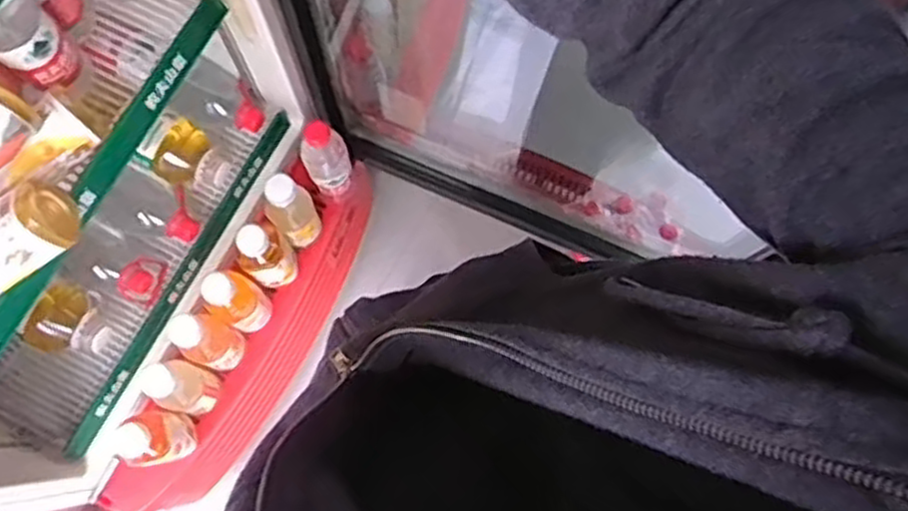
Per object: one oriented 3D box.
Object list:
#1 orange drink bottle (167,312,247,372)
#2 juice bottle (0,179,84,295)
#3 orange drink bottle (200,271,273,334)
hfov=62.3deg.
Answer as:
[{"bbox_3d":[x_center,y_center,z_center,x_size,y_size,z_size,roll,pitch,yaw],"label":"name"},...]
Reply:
[{"bbox_3d":[-0.324,0.113,0.990,0.056,0.163,0.062,17,76,3],"label":"orange drink bottle"},{"bbox_3d":[-0.437,0.006,0.697,0.177,0.074,0.069,-36,80,-9],"label":"juice bottle"},{"bbox_3d":[-0.288,0.064,1.001,0.060,0.151,0.055,0,76,-1],"label":"orange drink bottle"}]

